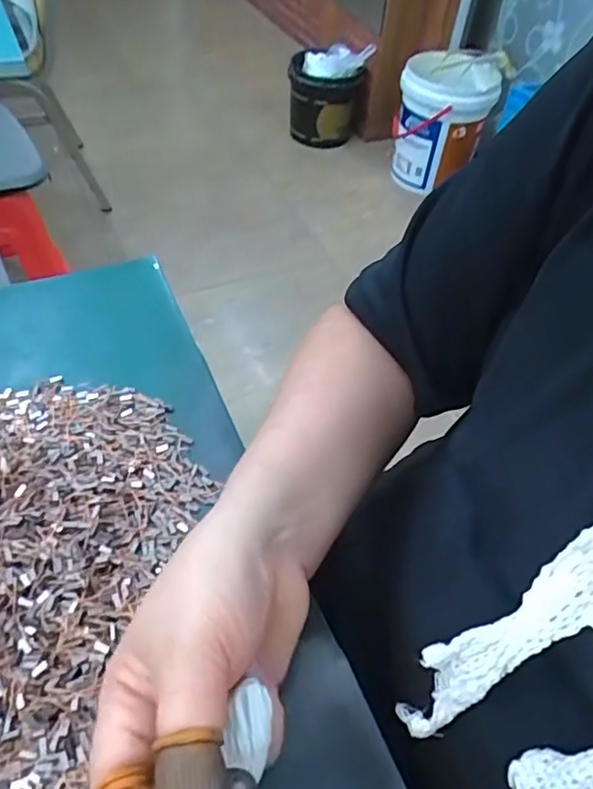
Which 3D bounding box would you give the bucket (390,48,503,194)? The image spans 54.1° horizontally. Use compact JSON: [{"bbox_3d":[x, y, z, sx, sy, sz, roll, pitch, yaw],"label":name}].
[{"bbox_3d":[0.435,-0.818,1.767,0.273,0.358,0.250,13,49,7],"label":"bucket"}]

